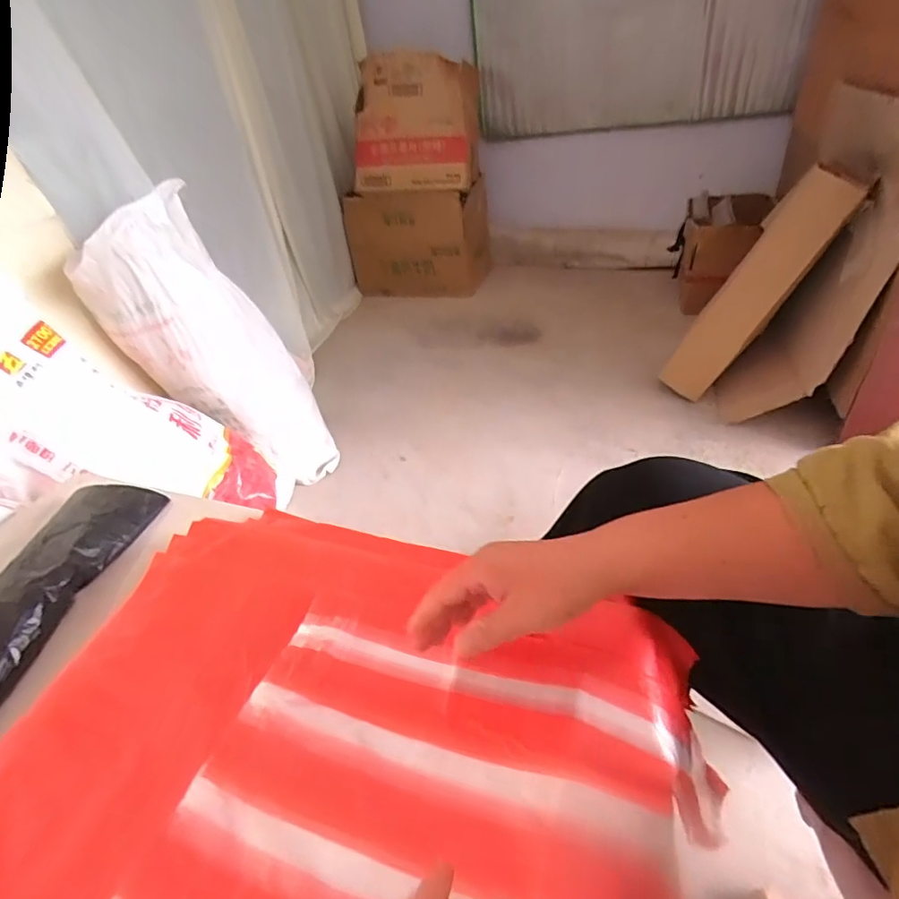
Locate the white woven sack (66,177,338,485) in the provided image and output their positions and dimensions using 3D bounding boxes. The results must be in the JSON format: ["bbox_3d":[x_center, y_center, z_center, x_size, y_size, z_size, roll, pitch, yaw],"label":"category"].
[{"bbox_3d":[-0.529,-0.191,1.204,0.305,0.725,0.153,-35,41,-4],"label":"white woven sack"}]

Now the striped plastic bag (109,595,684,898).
[{"bbox_3d":[-0.019,0.248,0.348,0.319,0.028,0.287,7,38,16],"label":"striped plastic bag"}]

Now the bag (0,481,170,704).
[{"bbox_3d":[-0.435,0.151,0.540,0.097,0.047,0.350,-1,32,3],"label":"bag"}]

